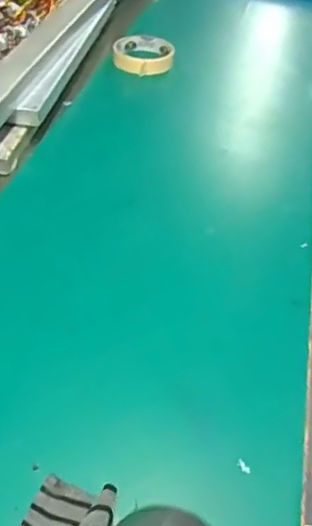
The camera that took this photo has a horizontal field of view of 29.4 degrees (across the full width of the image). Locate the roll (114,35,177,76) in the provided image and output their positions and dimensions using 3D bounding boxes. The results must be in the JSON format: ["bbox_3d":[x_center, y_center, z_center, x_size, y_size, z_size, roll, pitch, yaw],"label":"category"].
[{"bbox_3d":[-0.017,-0.292,0.837,0.083,0.024,0.100,1,41,-6],"label":"roll"}]

